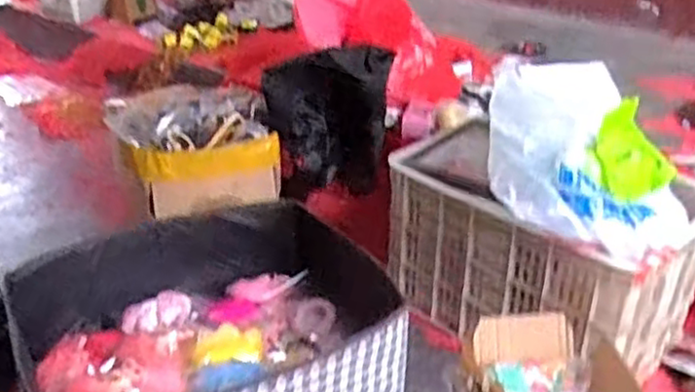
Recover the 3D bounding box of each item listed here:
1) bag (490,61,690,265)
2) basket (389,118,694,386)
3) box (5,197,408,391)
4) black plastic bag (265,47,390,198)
[{"bbox_3d":[0.392,-0.097,1.190,0.314,0.197,0.419,6,30,8],"label":"bag"},{"bbox_3d":[0.334,0.100,1.314,0.503,0.302,0.358,24,37,34],"label":"basket"},{"bbox_3d":[-0.175,0.179,0.896,0.412,0.149,0.358,-15,33,-26],"label":"box"},{"bbox_3d":[-0.039,-0.154,1.636,0.290,0.335,0.080,-11,32,-20],"label":"black plastic bag"}]

